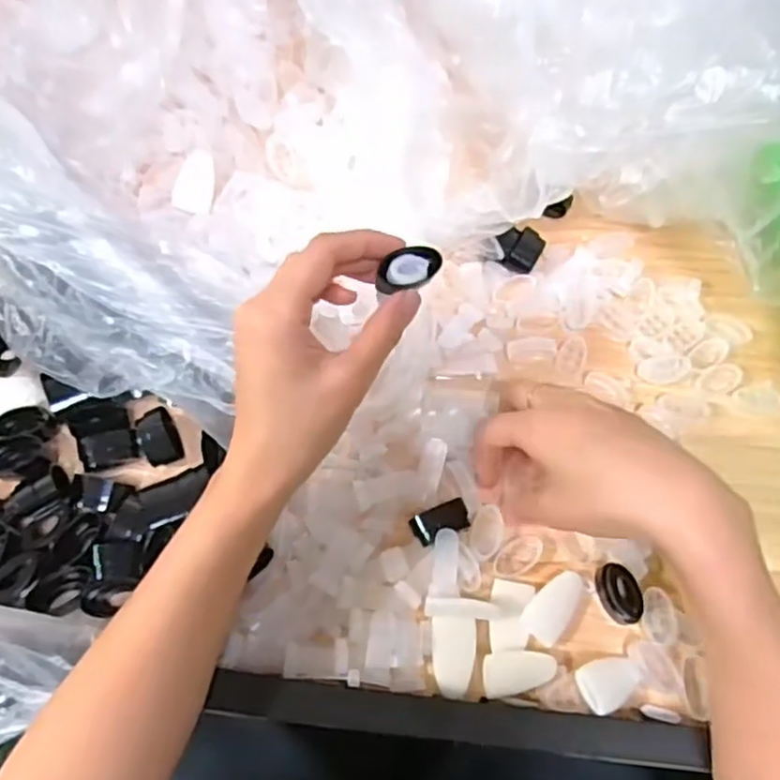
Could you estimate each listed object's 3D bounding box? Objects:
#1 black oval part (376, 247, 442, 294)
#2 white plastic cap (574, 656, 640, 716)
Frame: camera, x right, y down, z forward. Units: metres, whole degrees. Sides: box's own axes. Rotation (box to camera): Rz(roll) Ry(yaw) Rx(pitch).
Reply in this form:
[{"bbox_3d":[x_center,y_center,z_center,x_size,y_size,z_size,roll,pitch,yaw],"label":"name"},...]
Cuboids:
[{"bbox_3d":[0.010,-0.061,0.356,0.032,0.013,0.020,-31,102,-18],"label":"black oval part"},{"bbox_3d":[0.117,0.154,0.373,0.037,0.018,0.024,-18,69,-10],"label":"white plastic cap"}]

